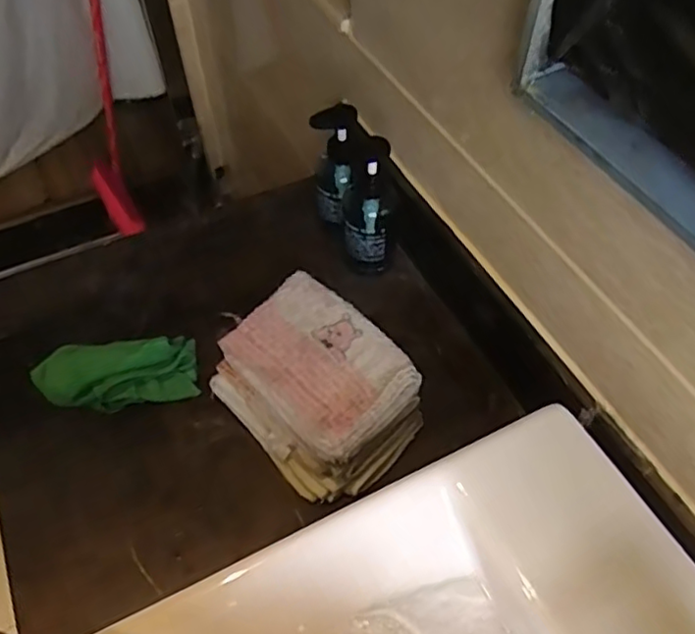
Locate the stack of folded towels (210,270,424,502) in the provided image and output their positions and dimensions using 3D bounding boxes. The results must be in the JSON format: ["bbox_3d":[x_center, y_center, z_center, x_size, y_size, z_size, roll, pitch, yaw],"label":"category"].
[{"bbox_3d":[-0.032,0.068,0.604,0.140,0.108,0.184,-36,61,-23],"label":"stack of folded towels"}]

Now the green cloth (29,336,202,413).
[{"bbox_3d":[-0.245,0.057,0.642,0.174,0.049,0.065,0,53,0],"label":"green cloth"}]

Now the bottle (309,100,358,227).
[{"bbox_3d":[-0.013,-0.172,0.733,0.048,0.132,0.069,0,53,1],"label":"bottle"}]

